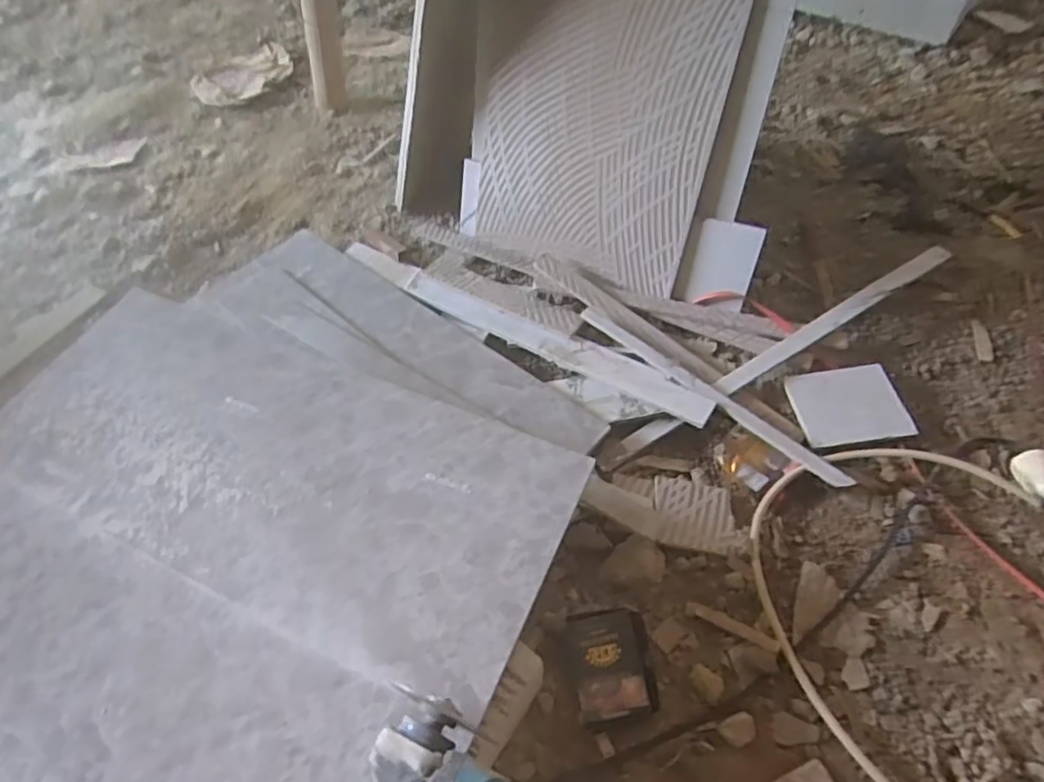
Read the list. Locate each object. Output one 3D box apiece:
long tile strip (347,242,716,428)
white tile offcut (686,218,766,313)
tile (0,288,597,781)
[{"bbox_3d":[-0.017,-0.096,0.879,0.578,0.005,0.050,26,58,21],"label":"long tile strip"},{"bbox_3d":[0.272,-0.169,0.870,0.077,0.117,0.011,17,31,18],"label":"white tile offcut"},{"bbox_3d":[-0.319,0.190,0.554,0.588,0.012,0.593,19,57,15],"label":"tile"}]

